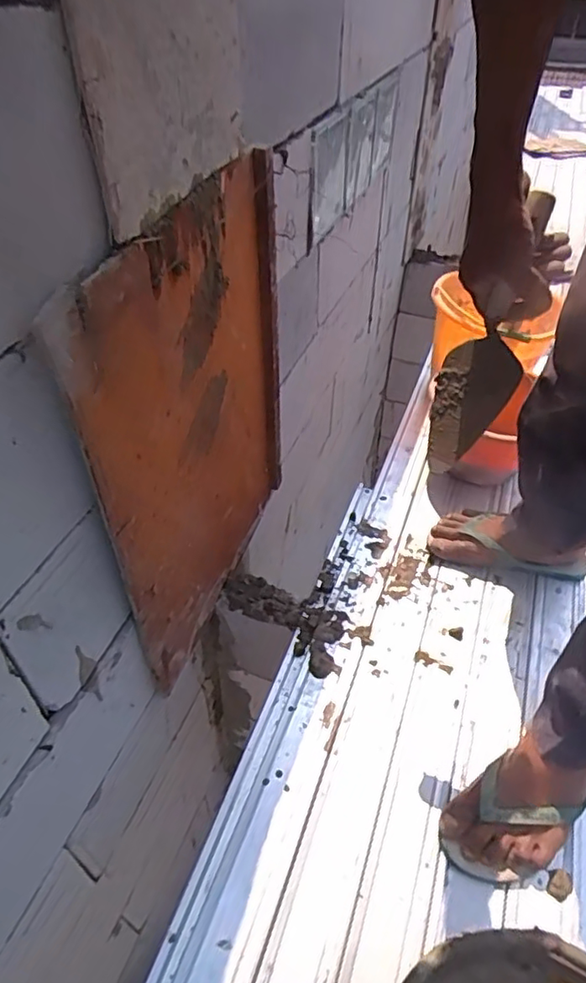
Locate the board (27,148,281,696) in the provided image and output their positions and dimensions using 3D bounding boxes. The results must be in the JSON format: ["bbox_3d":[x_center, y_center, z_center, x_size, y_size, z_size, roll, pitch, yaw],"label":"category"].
[{"bbox_3d":[-0.121,-0.076,0.801,0.024,0.601,0.471,15,47,14],"label":"board"}]

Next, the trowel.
[{"bbox_3d":[0.205,-0.154,0.608,0.081,0.288,0.034,29,22,25],"label":"trowel"}]

